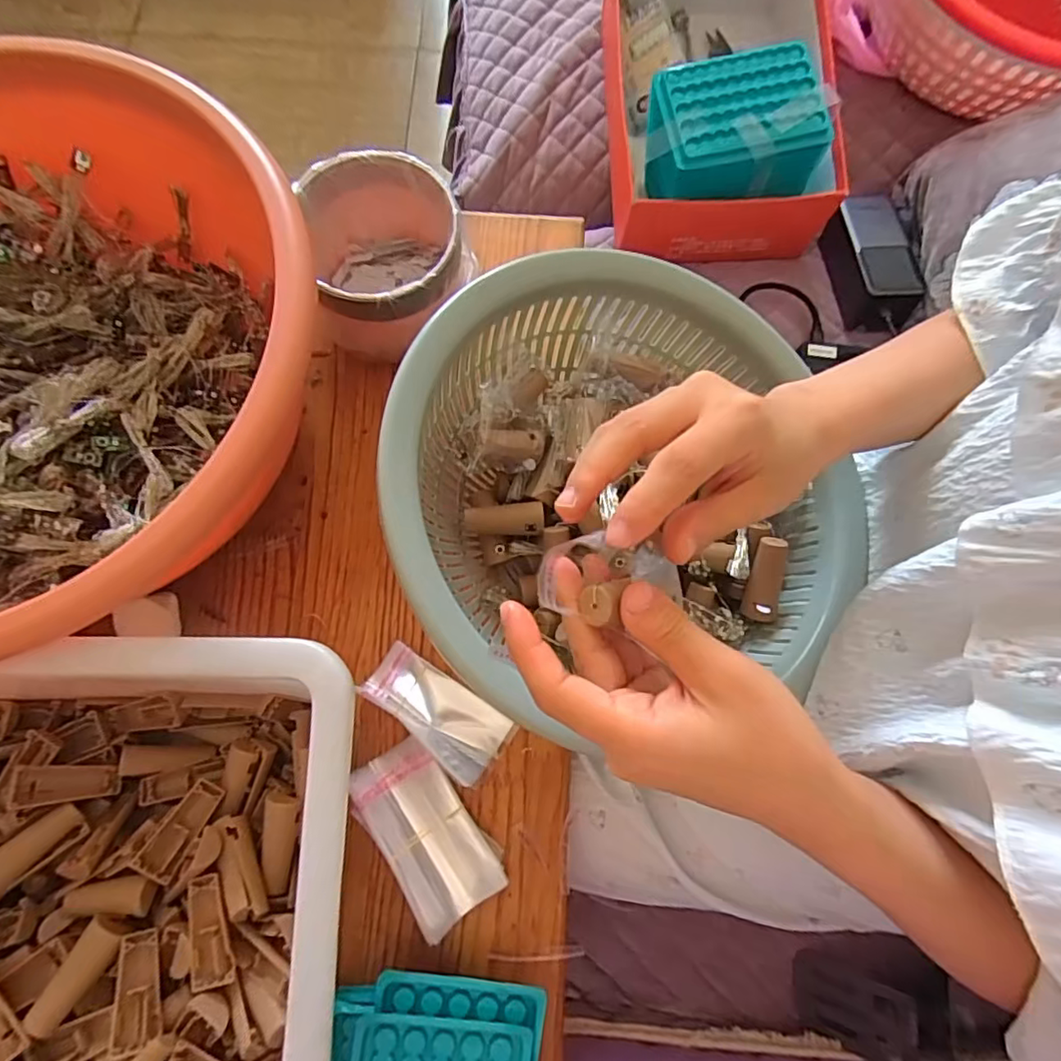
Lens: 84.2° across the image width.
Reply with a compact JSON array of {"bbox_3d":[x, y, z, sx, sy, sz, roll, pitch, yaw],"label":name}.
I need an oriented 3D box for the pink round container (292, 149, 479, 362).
[{"bbox_3d":[-0.100,-0.192,0.423,0.102,0.081,0.113,-10,75,-4],"label":"pink round container"}]

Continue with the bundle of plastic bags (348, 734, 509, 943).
[{"bbox_3d":[-0.066,0.186,0.362,0.056,0.019,0.105,-37,78,-11],"label":"bundle of plastic bags"}]

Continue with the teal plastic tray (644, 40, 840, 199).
[{"bbox_3d":[0.171,-0.340,0.494,0.145,0.059,0.089,-2,74,-2],"label":"teal plastic tray"}]

